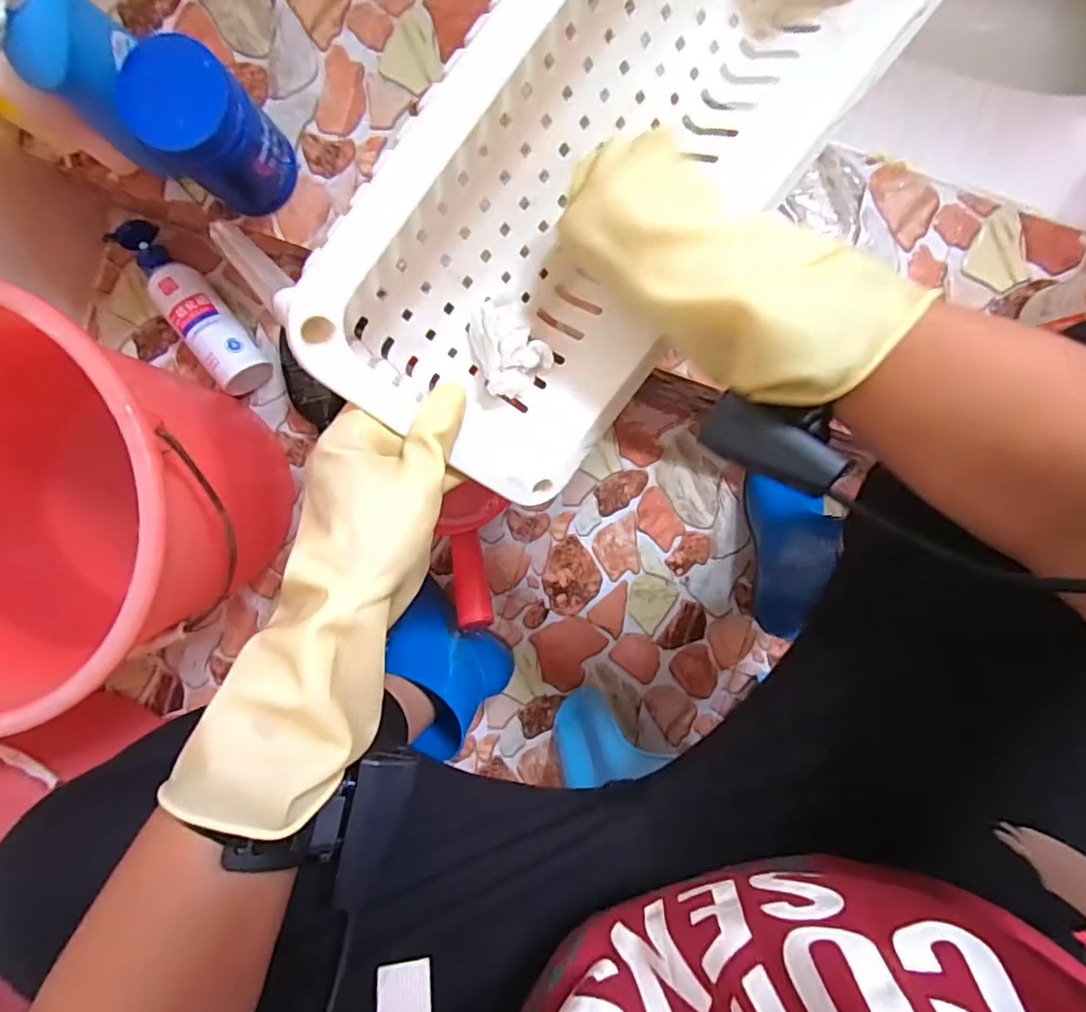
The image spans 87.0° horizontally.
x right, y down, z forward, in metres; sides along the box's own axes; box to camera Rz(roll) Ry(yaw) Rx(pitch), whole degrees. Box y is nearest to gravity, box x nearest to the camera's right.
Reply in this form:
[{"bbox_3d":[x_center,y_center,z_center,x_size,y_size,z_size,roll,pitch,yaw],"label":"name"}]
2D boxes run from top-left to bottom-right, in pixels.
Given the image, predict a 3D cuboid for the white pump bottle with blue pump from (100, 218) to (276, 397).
[{"bbox_3d":[-0.417,-0.247,0.677,0.062,0.074,0.233,-36,92,4],"label":"white pump bottle with blue pump"}]

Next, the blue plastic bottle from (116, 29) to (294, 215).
[{"bbox_3d":[-0.292,-0.330,0.509,0.095,0.142,0.085,37,94,-1],"label":"blue plastic bottle"}]

